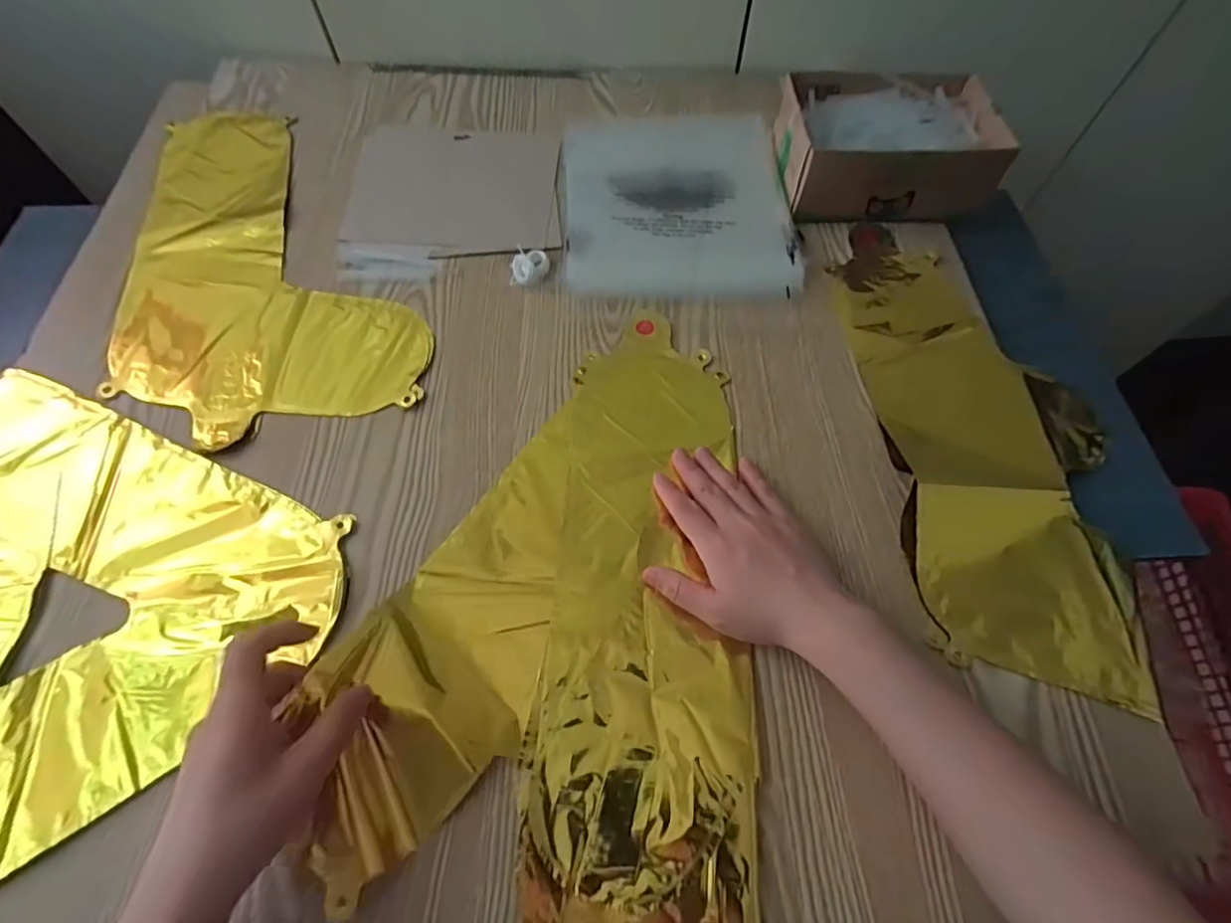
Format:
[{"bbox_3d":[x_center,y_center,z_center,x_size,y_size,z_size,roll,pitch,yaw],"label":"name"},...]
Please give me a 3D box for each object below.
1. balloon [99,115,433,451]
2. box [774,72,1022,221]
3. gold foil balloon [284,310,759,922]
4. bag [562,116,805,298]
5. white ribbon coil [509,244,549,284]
[{"bbox_3d":[-0.315,-0.192,0.512,0.234,0.007,0.404,-15,63,-10],"label":"balloon"},{"bbox_3d":[0.254,-0.297,0.535,0.189,0.064,0.139,0,62,-2],"label":"box"},{"bbox_3d":[-0.027,0.073,0.365,0.237,0.028,0.410,7,62,2],"label":"gold foil balloon"},{"bbox_3d":[0.056,-0.252,0.543,0.207,0.018,0.240,-2,62,-3],"label":"bag"},{"bbox_3d":[-0.075,-0.173,0.498,0.030,0.016,0.037,5,61,1],"label":"white ribbon coil"}]

